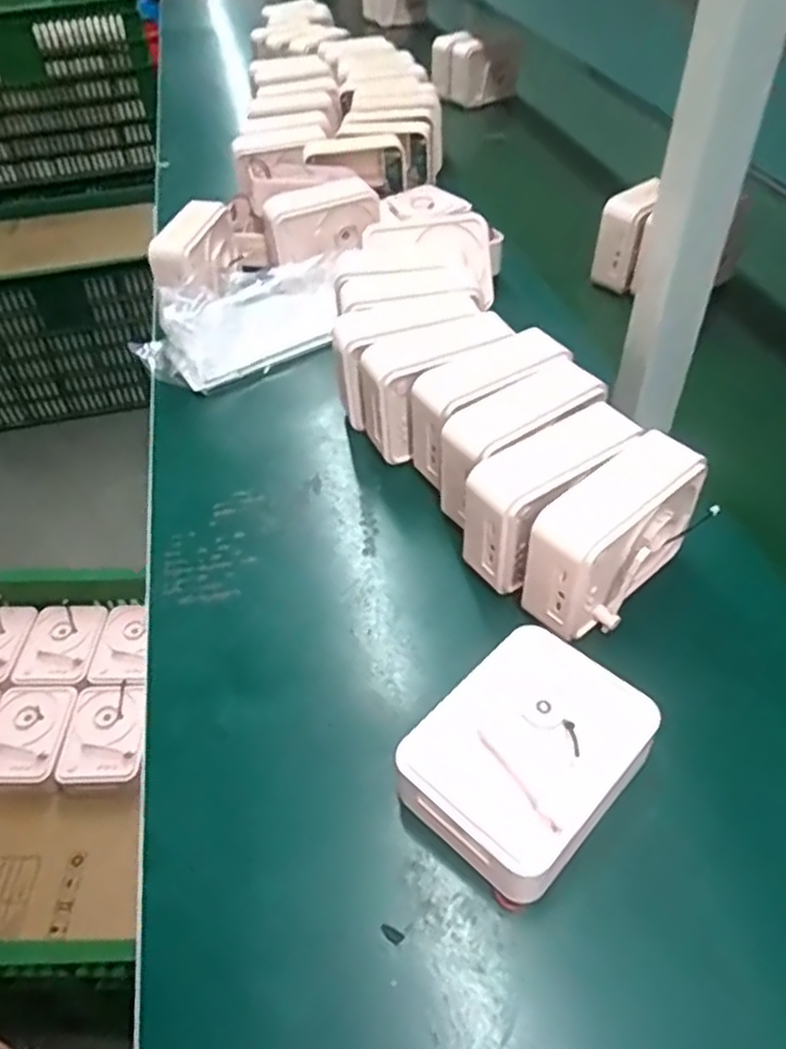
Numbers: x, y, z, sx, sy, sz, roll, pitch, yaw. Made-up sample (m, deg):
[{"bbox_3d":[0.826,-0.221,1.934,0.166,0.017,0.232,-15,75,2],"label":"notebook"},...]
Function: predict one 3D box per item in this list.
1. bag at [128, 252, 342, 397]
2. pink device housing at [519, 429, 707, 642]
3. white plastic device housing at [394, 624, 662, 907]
[{"bbox_3d":[-0.148,-0.211,0.730,0.198,0.082,0.074,-34,53,-26],"label":"bag"},{"bbox_3d":[0.146,0.014,0.477,0.119,0.104,0.052,-33,53,-25],"label":"pink device housing"},{"bbox_3d":[0.077,0.131,0.405,0.105,0.050,0.136,34,56,30],"label":"white plastic device housing"}]

